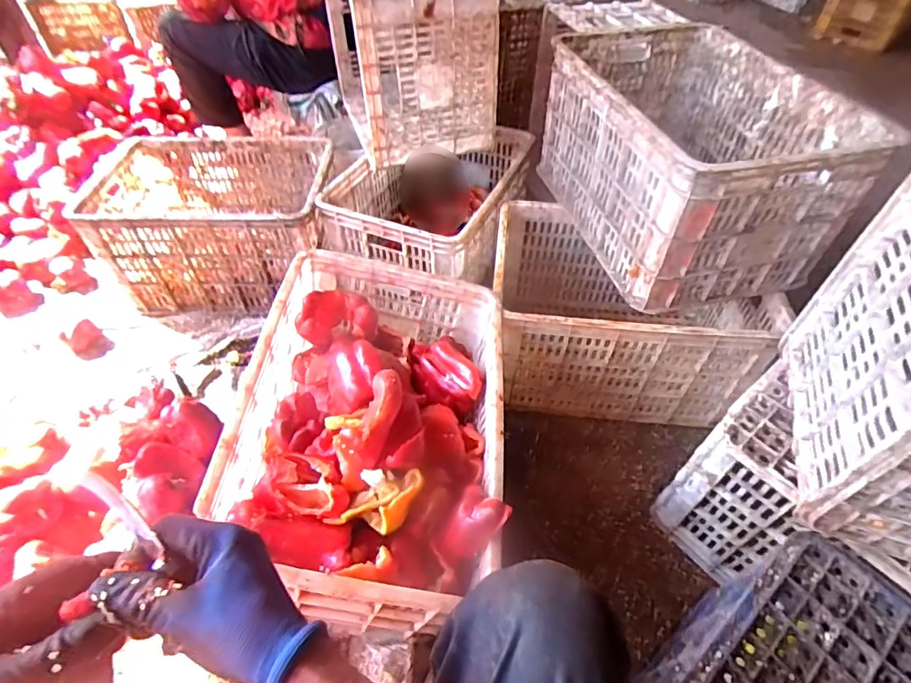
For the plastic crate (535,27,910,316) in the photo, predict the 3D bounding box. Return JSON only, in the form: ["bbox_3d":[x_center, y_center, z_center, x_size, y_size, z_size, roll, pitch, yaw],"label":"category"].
[{"bbox_3d":[0.408,-0.364,0.951,0.357,0.268,0.570,-10,50,-10],"label":"plastic crate"}]

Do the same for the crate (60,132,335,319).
[{"bbox_3d":[-0.566,-0.299,1.248,0.517,0.257,0.369,1,49,-1],"label":"crate"}]

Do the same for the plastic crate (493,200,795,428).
[{"bbox_3d":[0.331,-0.049,1.050,0.495,0.294,0.368,9,49,7],"label":"plastic crate"}]

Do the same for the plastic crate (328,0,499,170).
[{"bbox_3d":[-0.125,-0.714,1.191,0.286,0.322,0.547,-13,50,-12],"label":"plastic crate"}]

